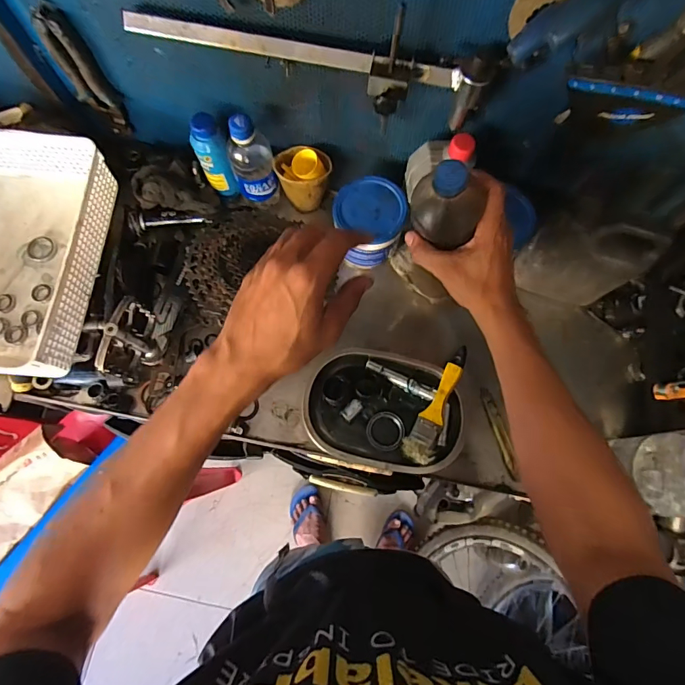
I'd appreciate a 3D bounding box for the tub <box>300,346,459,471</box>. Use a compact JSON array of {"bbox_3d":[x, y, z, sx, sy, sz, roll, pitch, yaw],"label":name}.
[{"bbox_3d":[0.059,0.096,0.608,0.211,0.057,0.155,15,74,4],"label":"tub"}]

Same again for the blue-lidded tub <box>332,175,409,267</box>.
[{"bbox_3d":[0.038,-0.175,0.628,0.100,0.080,0.102,0,73,0],"label":"blue-lidded tub"}]

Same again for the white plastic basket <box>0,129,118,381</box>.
[{"bbox_3d":[-0.470,-0.123,0.584,0.244,0.088,0.331,6,73,0],"label":"white plastic basket"}]

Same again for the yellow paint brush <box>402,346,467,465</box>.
[{"bbox_3d":[0.131,0.084,0.580,0.040,0.022,0.166,24,75,7],"label":"yellow paint brush"}]

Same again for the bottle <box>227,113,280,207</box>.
[{"bbox_3d":[-0.130,-0.260,0.617,0.060,0.162,0.050,-14,74,-4],"label":"bottle"}]

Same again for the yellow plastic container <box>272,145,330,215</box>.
[{"bbox_3d":[-0.059,-0.249,0.648,0.067,0.103,0.066,-38,77,-11],"label":"yellow plastic container"}]

